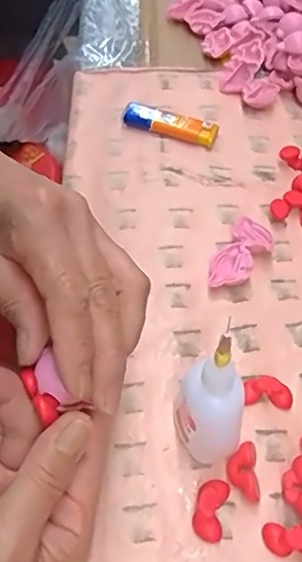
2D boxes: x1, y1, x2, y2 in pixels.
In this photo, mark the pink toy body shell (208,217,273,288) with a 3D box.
[{"bbox_3d":[0.061,-0.019,0.395,0.031,0.016,0.064,25,57,14],"label":"pink toy body shell"}]

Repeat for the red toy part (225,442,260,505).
[{"bbox_3d":[0.050,0.105,0.312,0.016,0.015,0.030,0,54,-4],"label":"red toy part"}]

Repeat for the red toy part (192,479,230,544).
[{"bbox_3d":[0.032,0.119,0.299,0.016,0.014,0.031,14,55,6],"label":"red toy part"}]

